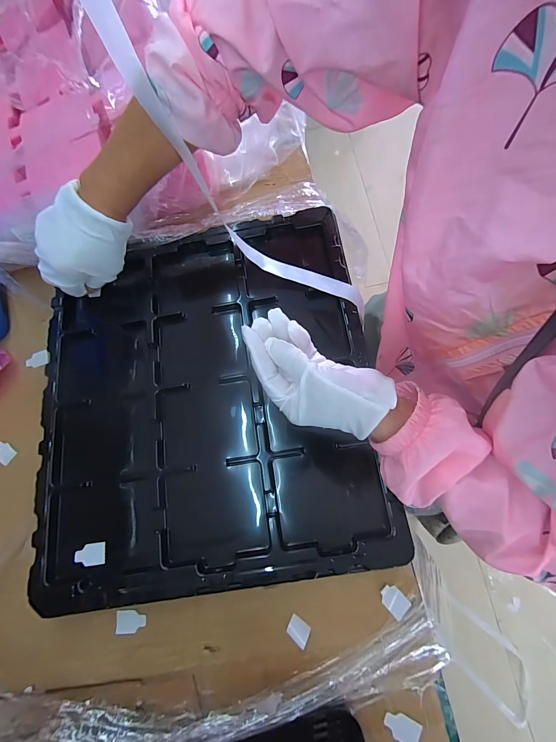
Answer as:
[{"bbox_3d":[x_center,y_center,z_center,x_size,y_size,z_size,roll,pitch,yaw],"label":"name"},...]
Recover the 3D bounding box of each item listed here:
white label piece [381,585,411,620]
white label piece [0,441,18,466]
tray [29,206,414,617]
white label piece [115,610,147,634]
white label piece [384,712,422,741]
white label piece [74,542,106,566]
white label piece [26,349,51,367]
[{"bbox_3d":[0.100,0.196,0.261,0.018,0.007,0.020,-45,76,-6],"label":"white label piece"},{"bbox_3d":[-0.305,0.089,0.340,0.030,0.004,0.019,32,81,13],"label":"white label piece"},{"bbox_3d":[-0.074,0.023,0.320,0.325,0.037,0.350,-8,72,0],"label":"tray"},{"bbox_3d":[-0.134,0.229,0.281,0.029,0.004,0.017,-6,65,5],"label":"white label piece"},{"bbox_3d":[0.100,0.287,0.245,0.027,0.005,0.018,20,74,8],"label":"white label piece"},{"bbox_3d":[-0.174,0.169,0.283,0.029,0.004,0.018,-9,75,3],"label":"white label piece"},{"bbox_3d":[-0.285,-0.014,0.364,0.030,0.004,0.019,-16,77,2],"label":"white label piece"}]

